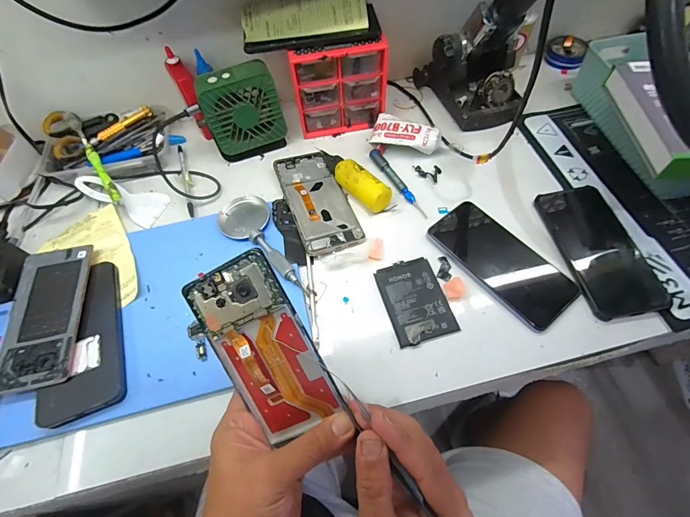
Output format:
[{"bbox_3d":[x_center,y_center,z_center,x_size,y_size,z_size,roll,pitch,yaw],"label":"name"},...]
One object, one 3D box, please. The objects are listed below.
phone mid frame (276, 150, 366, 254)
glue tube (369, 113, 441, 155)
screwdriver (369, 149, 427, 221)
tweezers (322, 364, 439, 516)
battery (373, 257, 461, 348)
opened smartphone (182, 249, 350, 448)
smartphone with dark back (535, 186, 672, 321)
[{"bbox_3d":[-0.037,-0.078,0.452,0.072,0.014,0.165,-19,63,-9],"label":"phone mid frame"},{"bbox_3d":[0.085,-0.173,0.485,0.092,0.026,0.049,18,64,10],"label":"glue tube"},{"bbox_3d":[0.070,-0.101,0.460,0.013,0.008,0.124,-27,64,-13],"label":"screwdriver"},{"bbox_3d":[0.032,0.140,0.245,0.011,0.004,0.156,-35,69,-16],"label":"tweezers"},{"bbox_3d":[0.076,0.044,0.382,0.065,0.007,0.094,-14,62,-6],"label":"battery"},{"bbox_3d":[-0.062,0.069,0.266,0.073,0.009,0.139,-28,96,13],"label":"opened smartphone"},{"bbox_3d":[0.290,-0.015,0.399,0.081,0.015,0.166,-7,62,-2],"label":"smartphone with dark back"}]

